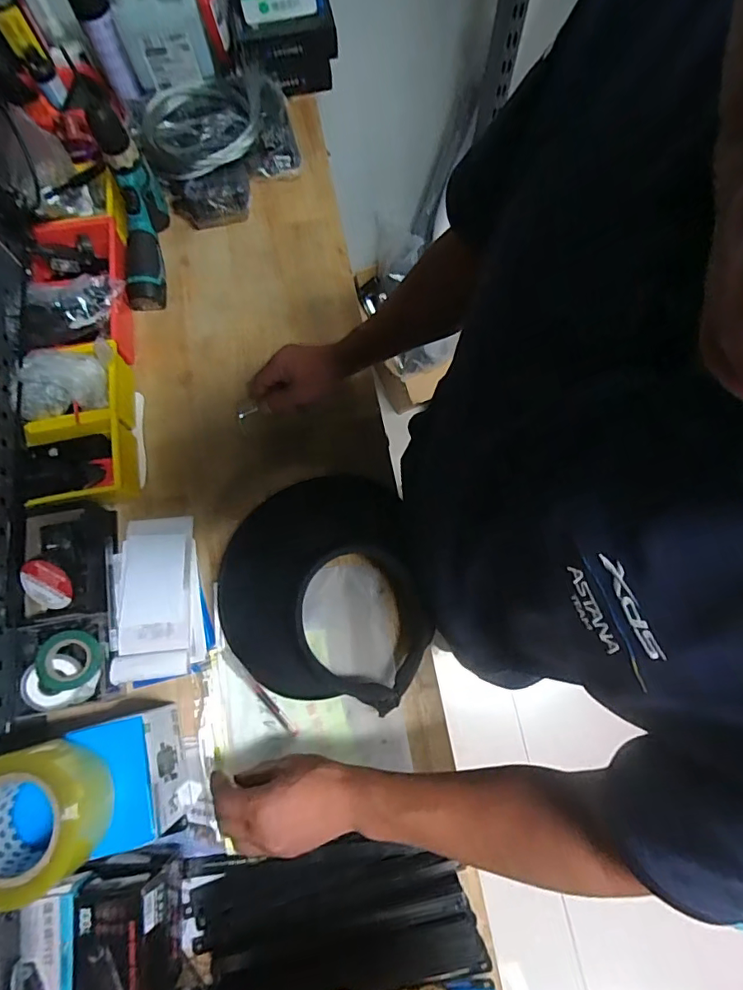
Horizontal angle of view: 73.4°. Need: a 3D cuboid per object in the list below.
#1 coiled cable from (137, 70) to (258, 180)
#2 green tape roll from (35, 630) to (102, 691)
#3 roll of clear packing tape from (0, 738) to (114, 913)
[{"bbox_3d":[-0.254,-0.561,0.759,0.197,0.028,0.158,-18,75,-4],"label":"coiled cable"},{"bbox_3d":[-0.340,0.186,0.561,0.062,0.015,0.061,7,72,-15],"label":"green tape roll"},{"bbox_3d":[-0.312,0.295,0.458,0.110,0.073,0.117,-16,75,-4],"label":"roll of clear packing tape"}]

